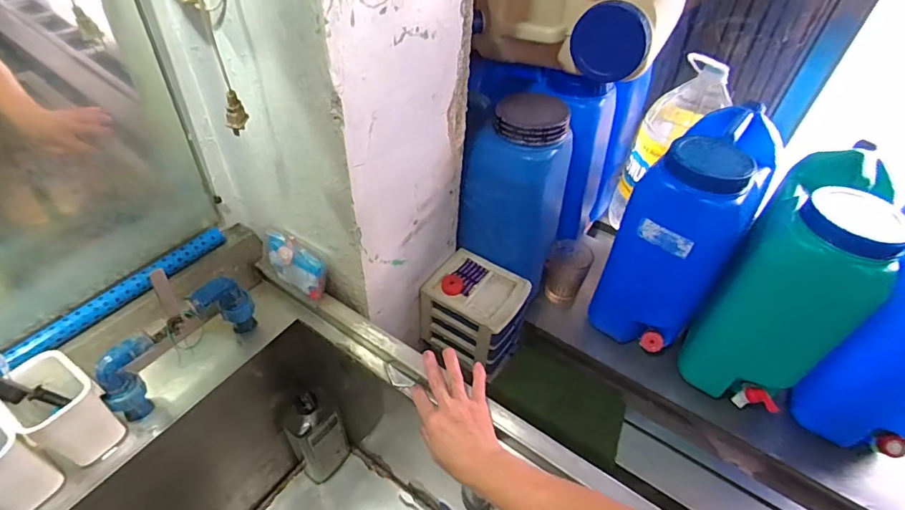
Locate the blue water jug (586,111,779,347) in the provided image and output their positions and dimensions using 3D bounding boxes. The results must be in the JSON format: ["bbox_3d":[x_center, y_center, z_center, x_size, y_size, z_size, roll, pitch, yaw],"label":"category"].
[{"bbox_3d":[0.433,-0.038,0.874,0.180,0.392,0.262,33,52,26],"label":"blue water jug"}]

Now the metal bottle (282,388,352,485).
[{"bbox_3d":[-0.239,0.326,0.846,0.092,0.259,0.052,-30,55,-29],"label":"metal bottle"}]

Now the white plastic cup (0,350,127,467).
[{"bbox_3d":[-0.438,0.178,0.538,0.078,0.115,0.069,30,51,24],"label":"white plastic cup"}]

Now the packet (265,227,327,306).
[{"bbox_3d":[-0.240,0.014,0.710,0.115,0.078,0.047,21,48,16],"label":"packet"}]

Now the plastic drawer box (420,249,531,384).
[{"bbox_3d":[0.045,0.110,0.917,0.169,0.151,0.146,27,50,20],"label":"plastic drawer box"}]

